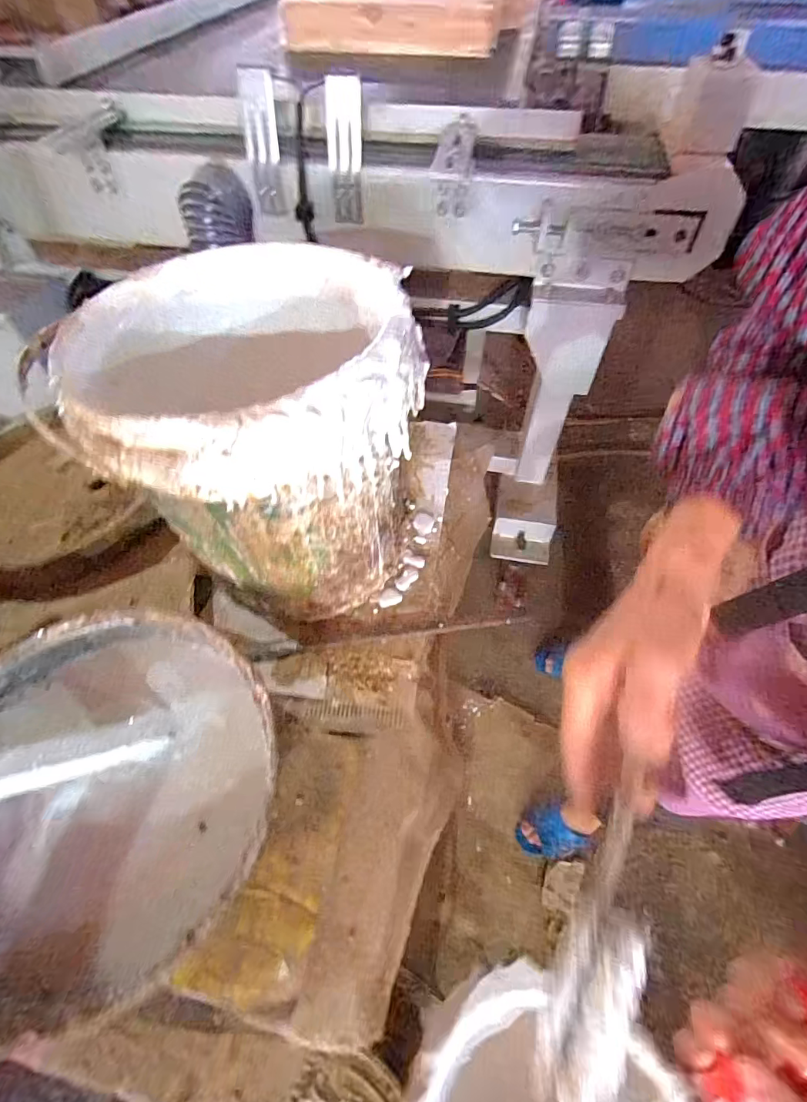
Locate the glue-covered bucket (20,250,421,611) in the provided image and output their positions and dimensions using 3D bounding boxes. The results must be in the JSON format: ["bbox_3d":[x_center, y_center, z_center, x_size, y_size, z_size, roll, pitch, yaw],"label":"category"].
[{"bbox_3d":[-0.122,-0.101,0.445,0.251,0.264,0.261,-7,56,-5],"label":"glue-covered bucket"}]

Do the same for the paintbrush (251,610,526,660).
[{"bbox_3d":[-0.010,0.087,0.482,0.282,0.009,0.014,-8,56,-5],"label":"paintbrush"}]

